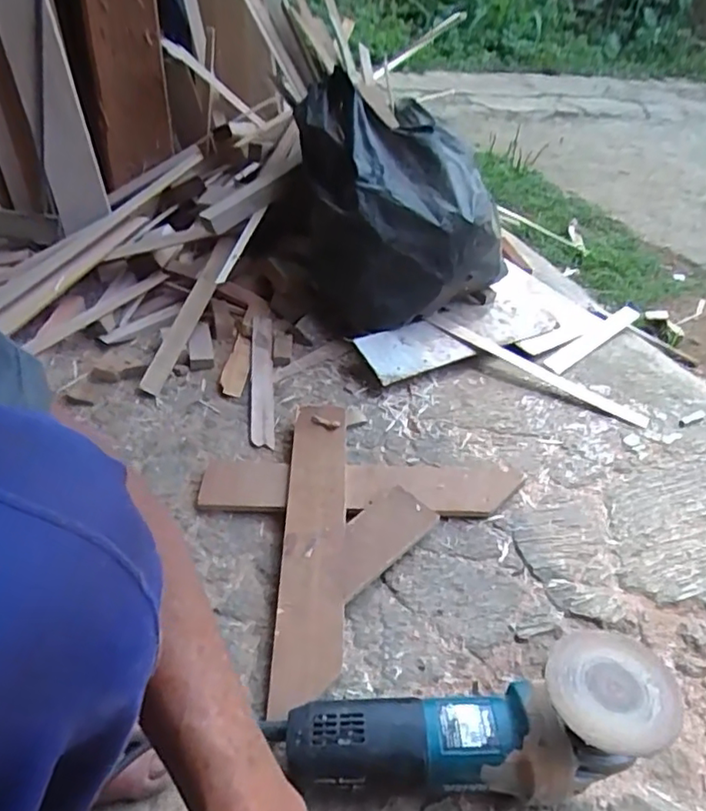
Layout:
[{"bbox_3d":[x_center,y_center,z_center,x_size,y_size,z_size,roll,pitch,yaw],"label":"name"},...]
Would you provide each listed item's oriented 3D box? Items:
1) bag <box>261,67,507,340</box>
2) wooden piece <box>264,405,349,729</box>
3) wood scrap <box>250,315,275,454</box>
[{"bbox_3d":[0.048,-0.278,0.880,0.291,0.273,0.259,33,48,31],"label":"bag"},{"bbox_3d":[-0.040,0.128,0.620,0.063,0.011,0.348,0,46,1],"label":"wooden piece"},{"bbox_3d":[-0.122,-0.040,0.806,0.029,0.009,0.240,3,47,-12],"label":"wood scrap"}]

